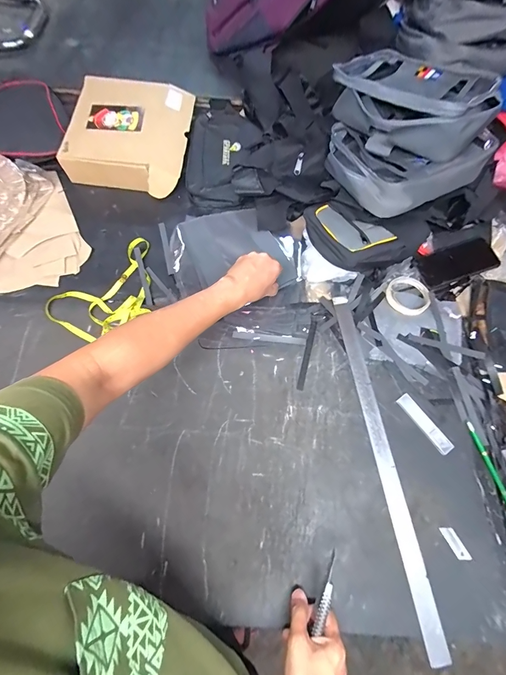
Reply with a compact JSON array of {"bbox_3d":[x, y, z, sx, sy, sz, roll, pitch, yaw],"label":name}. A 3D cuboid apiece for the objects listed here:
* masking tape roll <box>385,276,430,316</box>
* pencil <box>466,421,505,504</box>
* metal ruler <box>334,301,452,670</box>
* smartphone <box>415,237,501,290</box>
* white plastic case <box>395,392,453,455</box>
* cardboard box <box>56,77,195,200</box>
[{"bbox_3d":[0.316,-0.086,0.648,0.092,0.011,0.086,1,69,-2],"label":"masking tape roll"},{"bbox_3d":[0.402,0.223,0.536,0.012,0.011,0.157,-15,70,-8],"label":"pencil"},{"bbox_3d":[0.219,0.194,0.538,0.033,0.011,0.562,-8,69,-5],"label":"metal ruler"},{"bbox_3d":[0.434,-0.157,0.675,0.166,0.008,0.075,-20,71,-9],"label":"smartphone"},{"bbox_3d":[0.300,0.149,0.552,0.028,0.006,0.112,-34,73,-14],"label":"white plastic case"},{"bbox_3d":[-0.291,-0.479,0.742,0.268,0.069,0.279,4,69,0],"label":"cardboard box"}]

